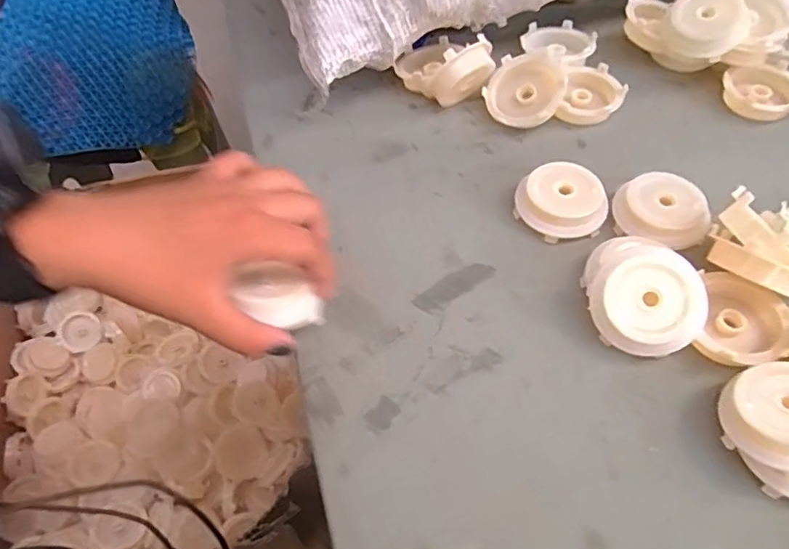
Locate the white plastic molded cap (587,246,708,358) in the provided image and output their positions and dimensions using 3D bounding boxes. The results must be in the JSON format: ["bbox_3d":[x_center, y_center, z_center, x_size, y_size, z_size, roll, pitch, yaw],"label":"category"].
[{"bbox_3d":[0.138,0.015,0.314,0.056,0.013,0.056,-2,82,12],"label":"white plastic molded cap"}]

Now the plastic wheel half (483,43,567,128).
[{"bbox_3d":[0.096,-0.136,0.425,0.057,0.016,0.056,-11,73,22],"label":"plastic wheel half"}]

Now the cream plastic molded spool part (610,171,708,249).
[{"bbox_3d":[0.169,-0.040,0.368,0.055,0.030,0.043,22,58,16],"label":"cream plastic molded spool part"}]

